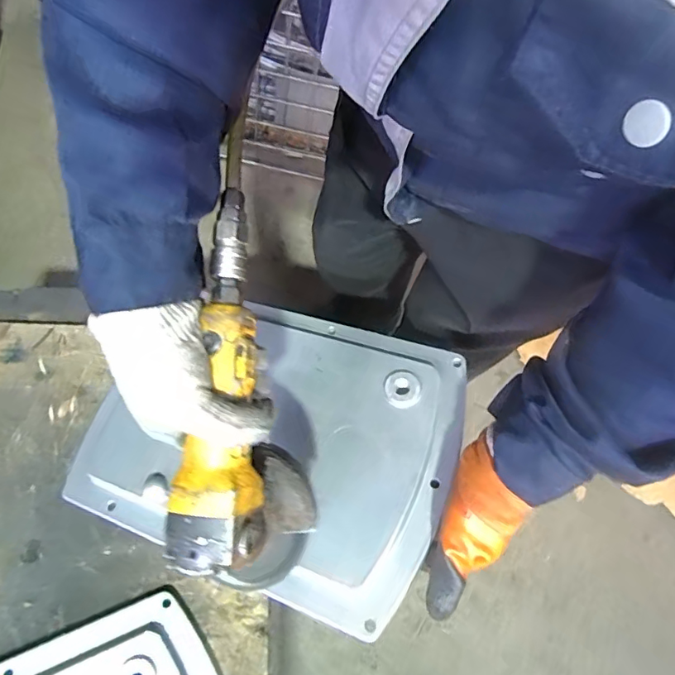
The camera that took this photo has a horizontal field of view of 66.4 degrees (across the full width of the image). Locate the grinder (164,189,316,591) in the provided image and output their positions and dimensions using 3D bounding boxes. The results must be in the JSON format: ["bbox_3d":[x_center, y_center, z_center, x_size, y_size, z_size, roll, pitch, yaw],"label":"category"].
[{"bbox_3d":[-0.065,0.043,0.333,0.085,0.068,0.264,-4,93,-6],"label":"grinder"}]

